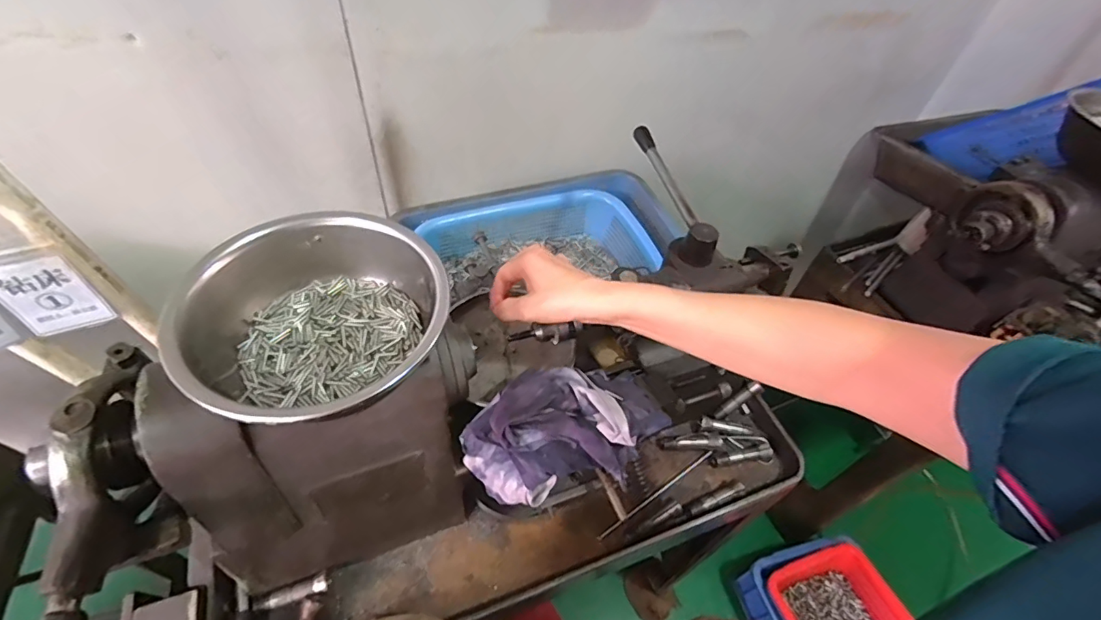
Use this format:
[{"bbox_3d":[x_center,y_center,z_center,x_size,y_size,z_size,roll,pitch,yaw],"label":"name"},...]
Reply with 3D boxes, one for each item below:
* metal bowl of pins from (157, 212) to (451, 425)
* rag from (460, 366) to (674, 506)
[{"bbox_3d":[-0.163,0.011,0.366,0.155,0.067,0.181,34,56,20],"label":"metal bowl of pins"},{"bbox_3d":[0.016,0.102,0.437,0.181,0.063,0.106,-5,52,-10],"label":"rag"}]

